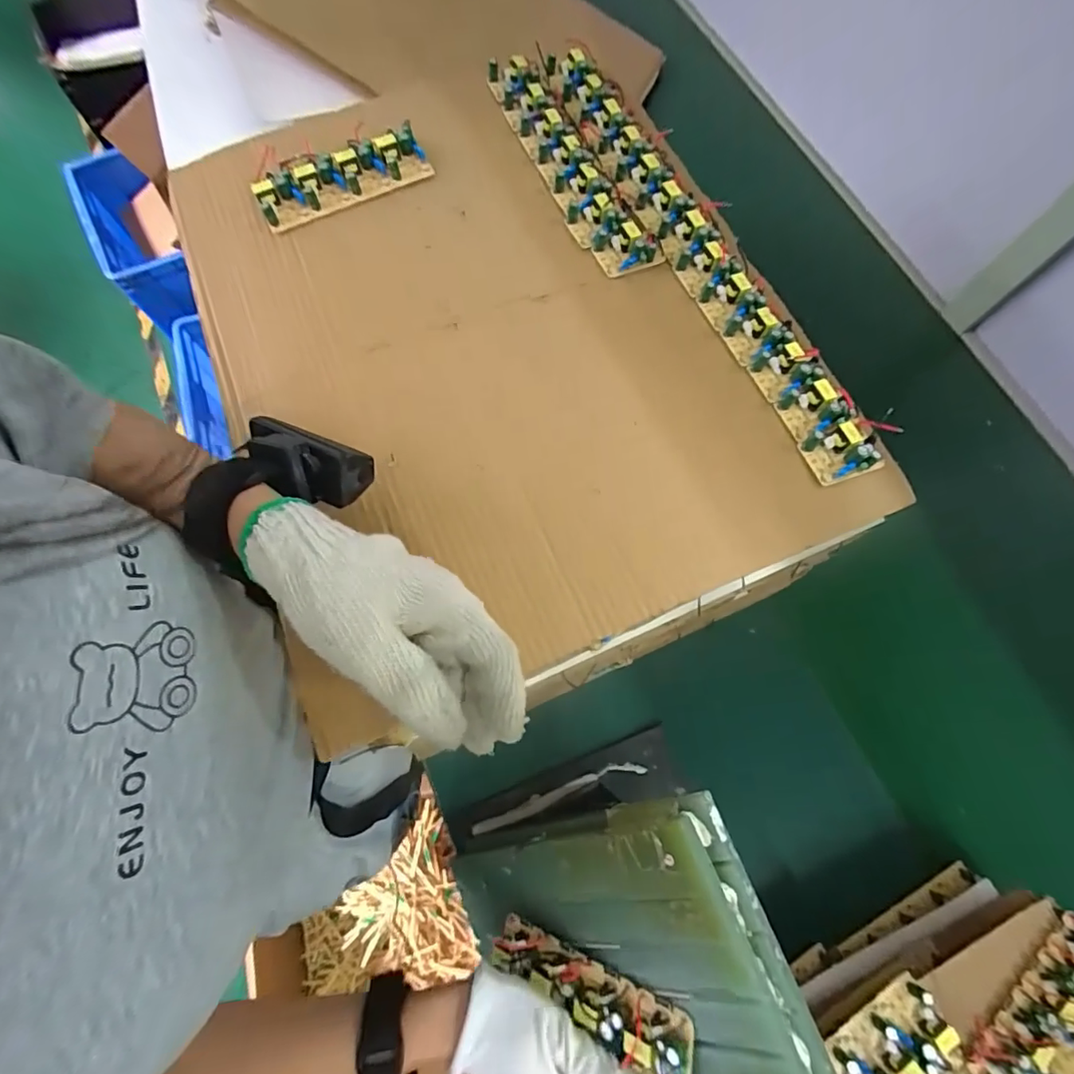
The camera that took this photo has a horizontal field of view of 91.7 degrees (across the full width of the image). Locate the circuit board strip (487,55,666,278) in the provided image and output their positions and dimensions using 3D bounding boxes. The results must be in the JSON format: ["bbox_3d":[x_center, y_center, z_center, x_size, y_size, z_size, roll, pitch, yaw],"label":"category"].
[{"bbox_3d":[0.022,-0.317,0.434,0.046,0.019,0.248,-24,74,-9],"label":"circuit board strip"}]

